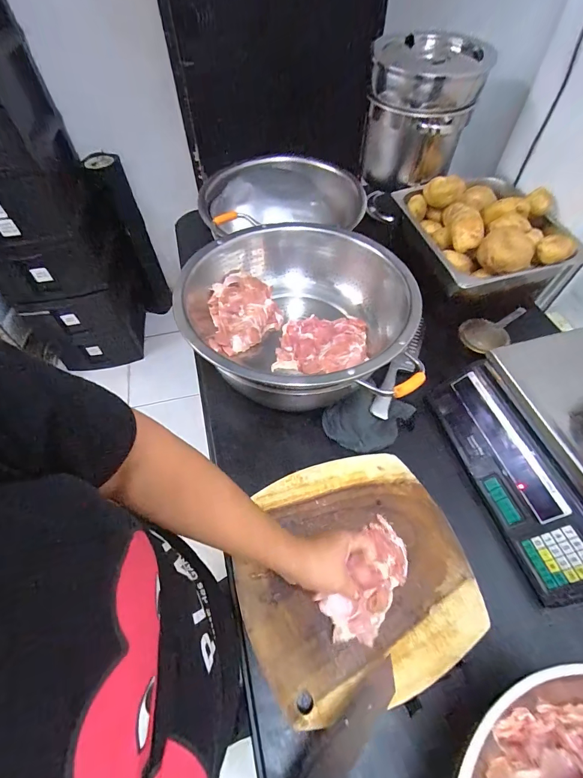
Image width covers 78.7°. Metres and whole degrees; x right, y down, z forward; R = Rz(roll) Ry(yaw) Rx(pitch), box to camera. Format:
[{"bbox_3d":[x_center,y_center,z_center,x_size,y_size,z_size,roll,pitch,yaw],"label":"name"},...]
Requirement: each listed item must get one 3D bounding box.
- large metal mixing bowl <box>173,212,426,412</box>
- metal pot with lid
[{"bbox_3d":[0.016,-0.127,0.624,0.423,0.141,0.365,19,58,13],"label":"large metal mixing bowl"},{"bbox_3d":[0.273,-0.592,0.780,0.213,0.220,0.231,0,56,0],"label":"metal pot with lid"}]

